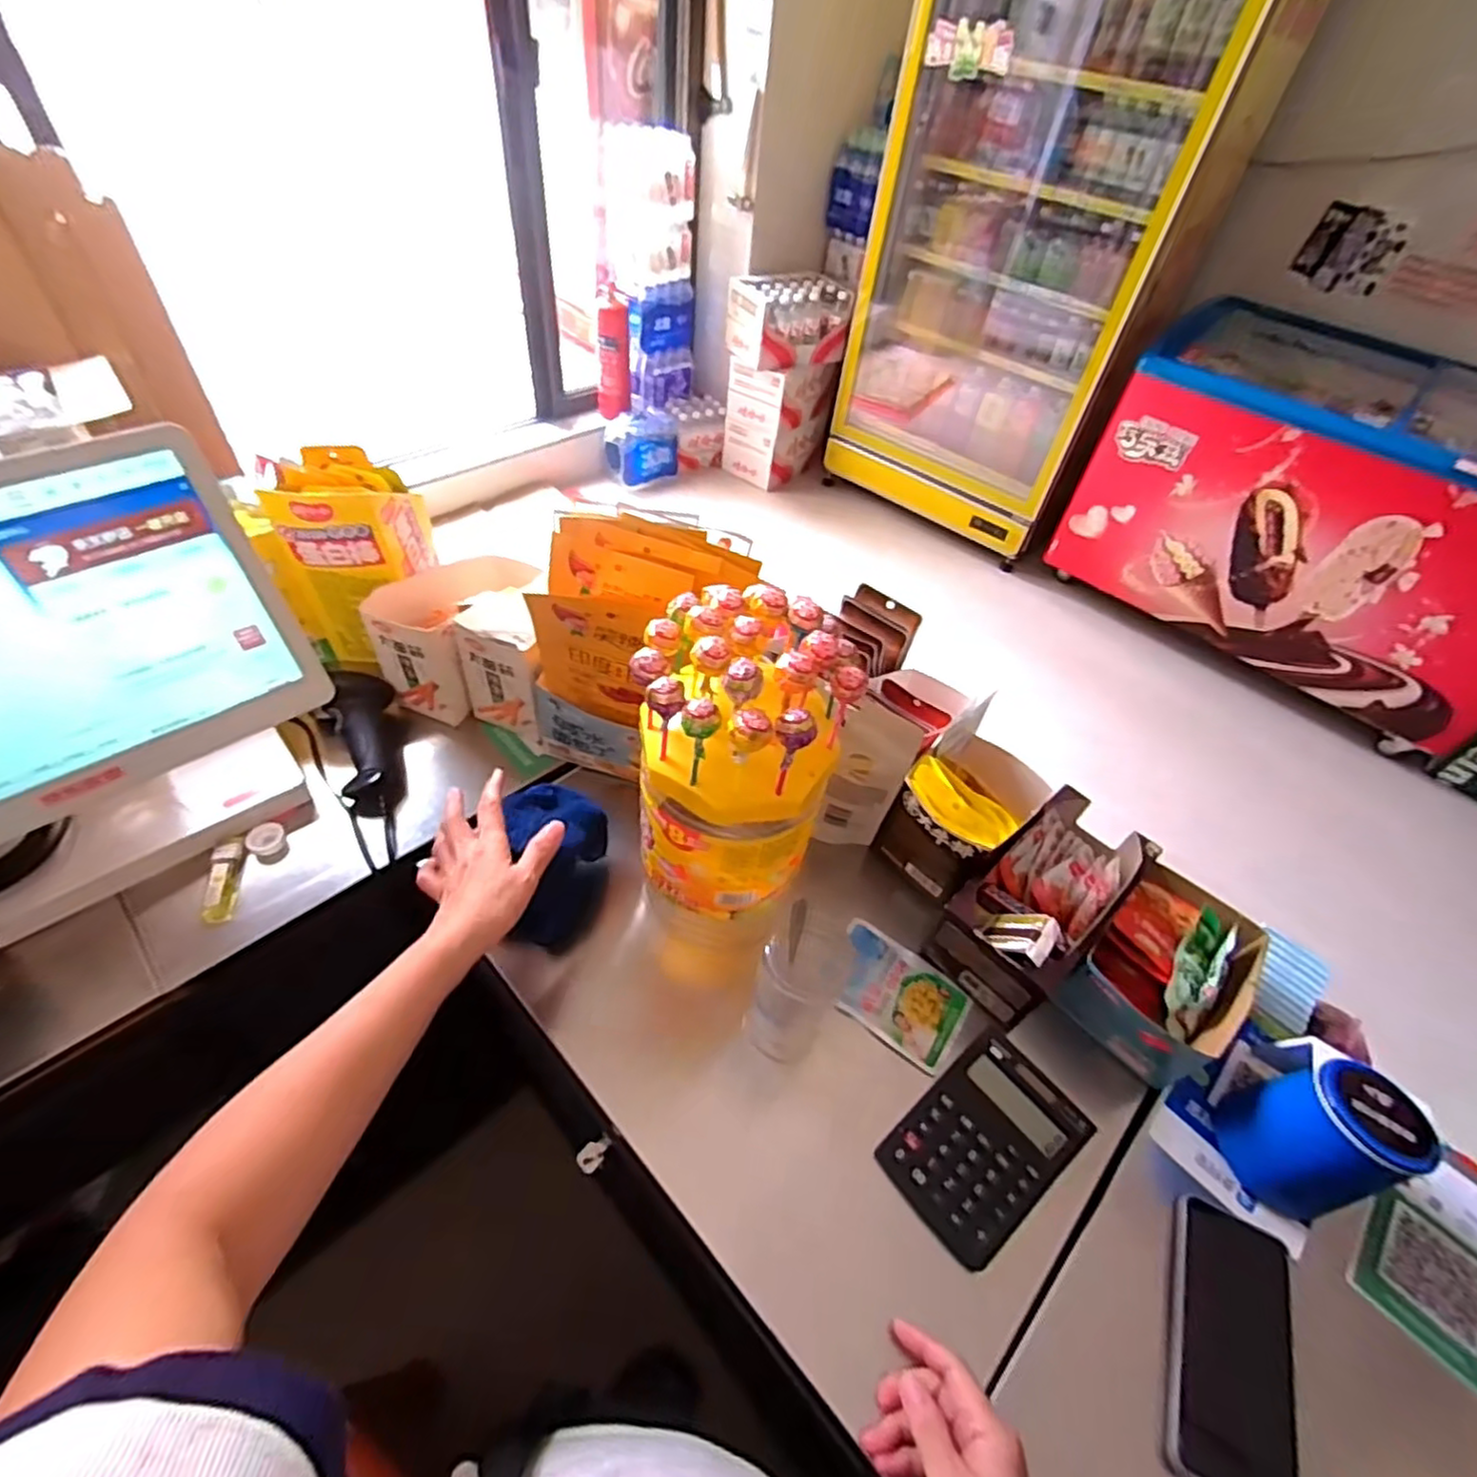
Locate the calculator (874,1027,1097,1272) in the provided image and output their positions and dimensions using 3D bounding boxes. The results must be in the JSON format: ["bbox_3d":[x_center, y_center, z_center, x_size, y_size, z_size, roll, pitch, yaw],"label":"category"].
[{"bbox_3d":[0.189,0.307,0.523,0.139,0.027,0.101,-31,59,-29],"label":"calculator"}]

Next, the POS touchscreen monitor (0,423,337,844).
[{"bbox_3d":[-0.497,-0.039,0.462,0.355,0.245,0.030,-34,42,-31],"label":"POS touchscreen monitor"}]

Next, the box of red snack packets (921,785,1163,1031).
[{"bbox_3d":[0.282,0.144,0.633,0.212,0.095,0.104,-34,60,-31],"label":"box of red snack packets"}]

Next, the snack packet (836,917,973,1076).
[{"bbox_3d":[0.139,0.227,0.609,0.119,0.020,0.088,29,52,18],"label":"snack packet"}]

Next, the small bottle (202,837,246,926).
[{"bbox_3d":[-0.455,0.122,0.610,0.024,0.020,0.082,-10,51,-15],"label":"small bottle"}]

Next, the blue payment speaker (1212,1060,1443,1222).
[{"bbox_3d":[0.431,0.297,0.510,0.086,0.114,0.085,-13,51,-17],"label":"blue payment speaker"}]

